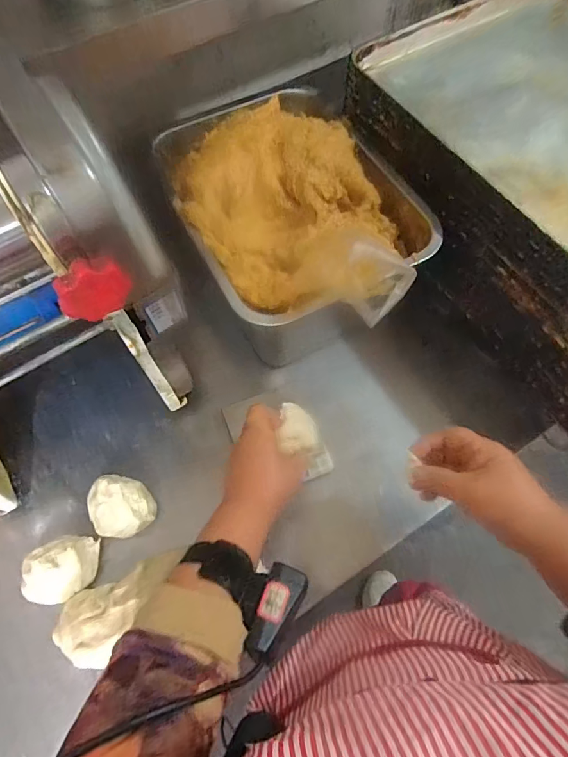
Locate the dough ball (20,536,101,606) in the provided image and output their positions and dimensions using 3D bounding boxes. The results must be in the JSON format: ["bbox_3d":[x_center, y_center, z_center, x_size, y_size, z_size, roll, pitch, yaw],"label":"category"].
[{"bbox_3d":[-0.239,0.206,0.479,0.069,0.048,0.064,-1,64,1],"label":"dough ball"}]

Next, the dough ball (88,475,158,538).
[{"bbox_3d":[-0.181,0.144,0.496,0.072,0.050,0.061,8,65,5],"label":"dough ball"}]

